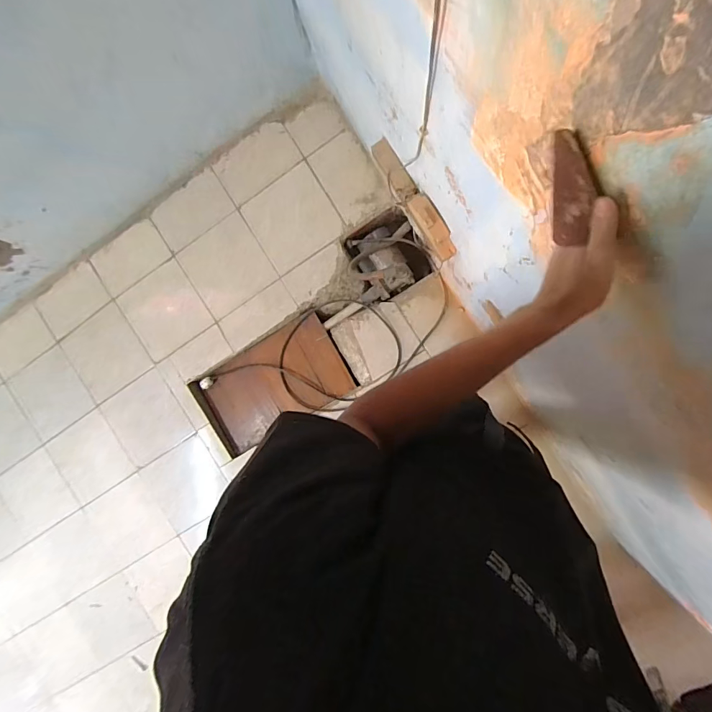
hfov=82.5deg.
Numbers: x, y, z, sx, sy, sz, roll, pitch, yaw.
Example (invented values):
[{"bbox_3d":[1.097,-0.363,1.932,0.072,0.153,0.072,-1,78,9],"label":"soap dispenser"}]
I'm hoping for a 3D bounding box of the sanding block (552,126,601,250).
[{"bbox_3d":[0.197,-0.151,0.363,0.045,0.019,0.093,-7,104,5],"label":"sanding block"}]

